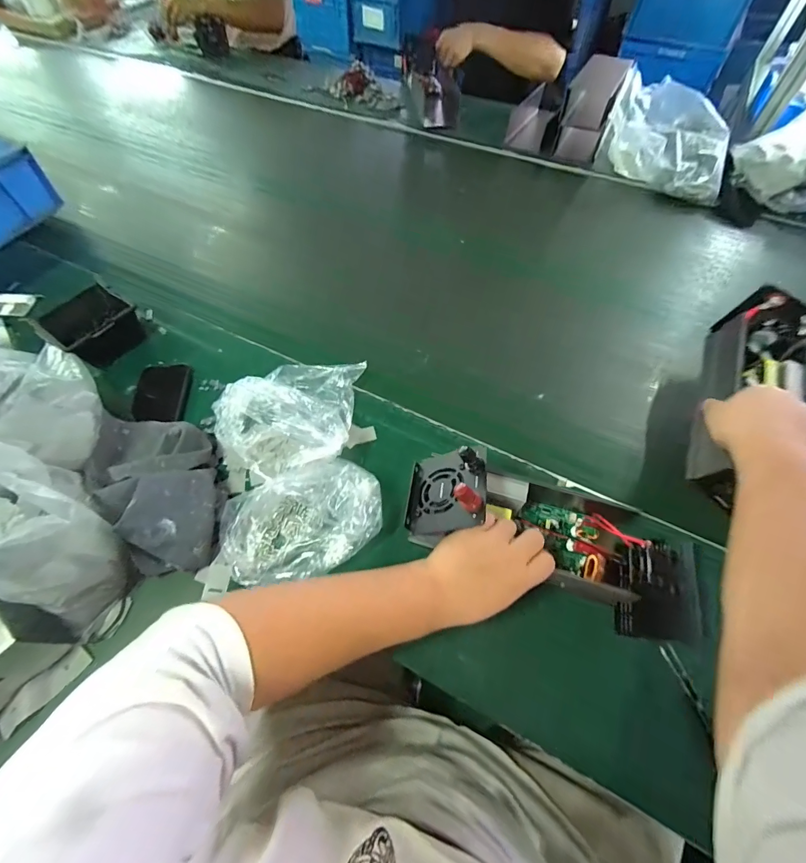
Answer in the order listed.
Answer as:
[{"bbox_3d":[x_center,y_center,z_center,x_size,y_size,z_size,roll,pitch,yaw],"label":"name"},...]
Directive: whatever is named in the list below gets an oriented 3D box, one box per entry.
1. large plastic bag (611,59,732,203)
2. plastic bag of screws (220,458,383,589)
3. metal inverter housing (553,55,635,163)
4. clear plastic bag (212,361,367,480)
[{"bbox_3d":[0.595,-0.656,0.870,0.271,0.132,0.196,22,61,12],"label":"large plastic bag"},{"bbox_3d":[-0.118,0.106,0.457,0.191,0.050,0.117,-18,60,-11],"label":"plastic bag of screws"},{"bbox_3d":[0.456,-0.789,0.955,0.117,0.155,0.203,20,60,12],"label":"metal inverter housing"},{"bbox_3d":[-0.137,-0.024,0.532,0.218,0.058,0.168,-29,63,-17],"label":"clear plastic bag"}]

